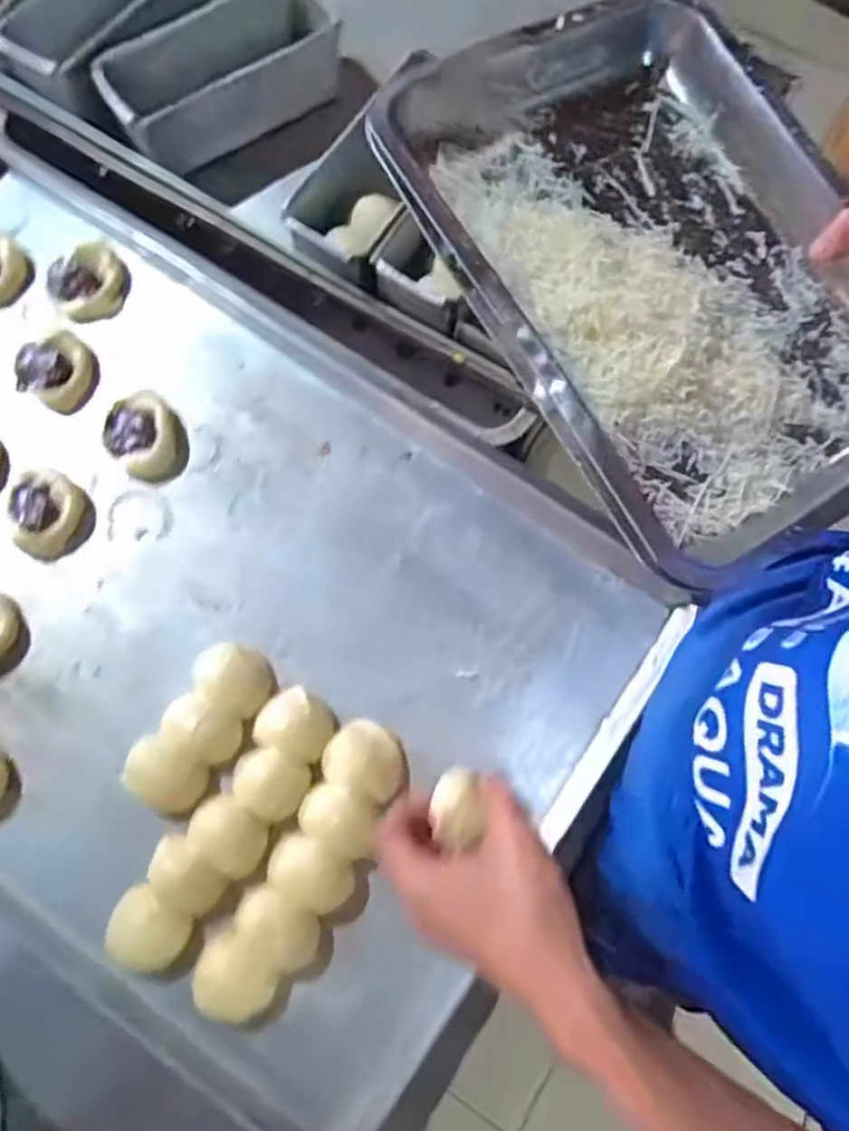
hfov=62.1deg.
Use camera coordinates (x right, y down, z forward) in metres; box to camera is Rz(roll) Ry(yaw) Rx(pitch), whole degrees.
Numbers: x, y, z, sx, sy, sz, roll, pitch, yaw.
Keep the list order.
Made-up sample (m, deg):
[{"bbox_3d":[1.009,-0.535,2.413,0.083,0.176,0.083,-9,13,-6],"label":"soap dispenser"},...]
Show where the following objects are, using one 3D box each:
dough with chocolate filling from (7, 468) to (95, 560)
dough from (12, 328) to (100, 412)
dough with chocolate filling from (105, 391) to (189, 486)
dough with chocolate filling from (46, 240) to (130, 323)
[{"bbox_3d":[-0.288,-0.042,0.534,0.069,0.024,0.058,42,77,9],"label":"dough with chocolate filling"},{"bbox_3d":[-0.297,-0.160,0.565,0.068,0.022,0.059,29,75,5],"label":"dough"},{"bbox_3d":[-0.219,-0.102,0.554,0.057,0.023,0.067,-35,79,-11],"label":"dough with chocolate filling"},{"bbox_3d":[-0.279,-0.237,0.586,0.061,0.026,0.058,1,74,-3],"label":"dough with chocolate filling"}]

